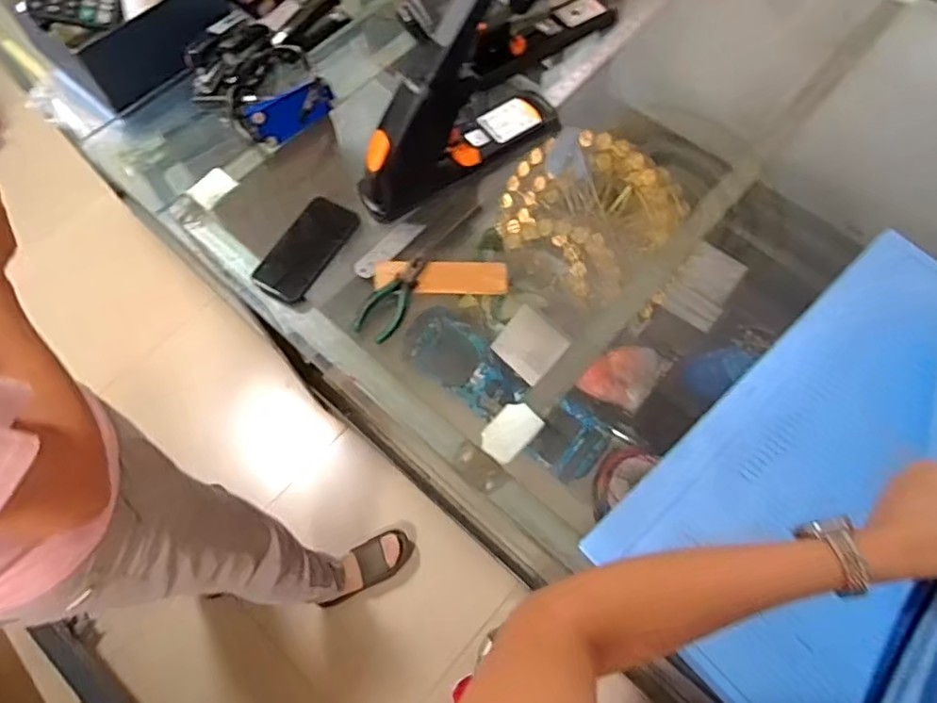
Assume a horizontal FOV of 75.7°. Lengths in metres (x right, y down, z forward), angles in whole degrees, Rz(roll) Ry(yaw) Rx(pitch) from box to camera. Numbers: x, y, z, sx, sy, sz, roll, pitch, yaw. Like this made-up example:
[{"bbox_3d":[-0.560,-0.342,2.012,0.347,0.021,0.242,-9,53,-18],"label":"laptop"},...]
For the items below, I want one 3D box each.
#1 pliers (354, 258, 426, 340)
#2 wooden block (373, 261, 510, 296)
[{"bbox_3d":[-0.101,-0.072,0.803,0.047,0.030,0.126,23,68,11],"label":"pliers"},{"bbox_3d":[-0.037,-0.099,0.807,0.179,0.011,0.052,3,66,3],"label":"wooden block"}]

